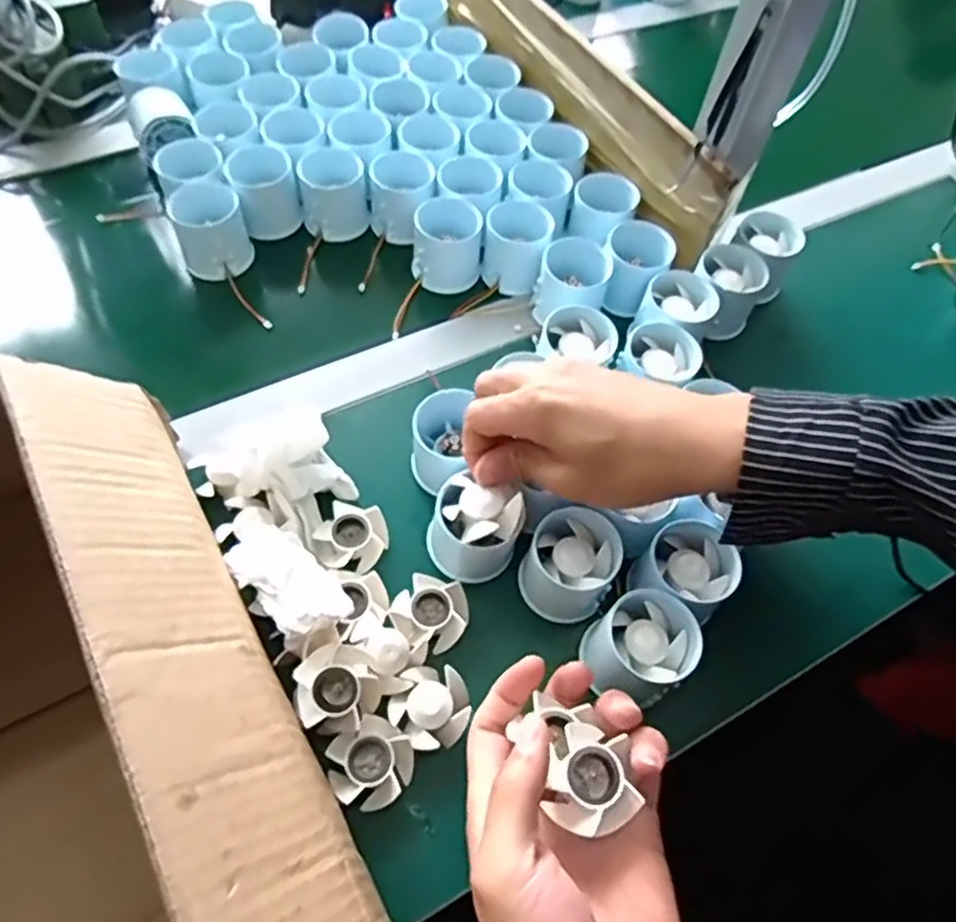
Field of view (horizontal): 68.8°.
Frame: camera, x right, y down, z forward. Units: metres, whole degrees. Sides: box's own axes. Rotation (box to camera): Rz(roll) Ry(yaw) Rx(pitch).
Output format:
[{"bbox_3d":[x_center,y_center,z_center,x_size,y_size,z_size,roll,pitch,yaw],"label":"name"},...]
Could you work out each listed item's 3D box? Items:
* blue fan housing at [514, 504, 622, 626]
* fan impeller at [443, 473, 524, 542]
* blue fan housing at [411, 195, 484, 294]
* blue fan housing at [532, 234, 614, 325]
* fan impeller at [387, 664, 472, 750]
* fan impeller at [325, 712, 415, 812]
[{"bbox_3d":[0.055,0.060,0.412,0.052,0.045,0.051,28,60,13],"label":"blue fan housing"},{"bbox_3d":[0.003,0.027,0.396,0.043,0.018,0.040,2,58,-3],"label":"fan impeller"},{"bbox_3d":[-0.024,-0.171,0.552,0.054,0.046,0.053,7,58,0],"label":"blue fan housing"},{"bbox_3d":[0.070,-0.133,0.531,0.056,0.048,0.062,20,59,8],"label":"blue fan housing"},{"bbox_3d":[-0.025,0.134,0.380,0.042,0.016,0.040,2,58,-3],"label":"fan impeller"},{"bbox_3d":[-0.056,0.158,0.363,0.041,0.017,0.040,2,58,-3],"label":"fan impeller"}]

